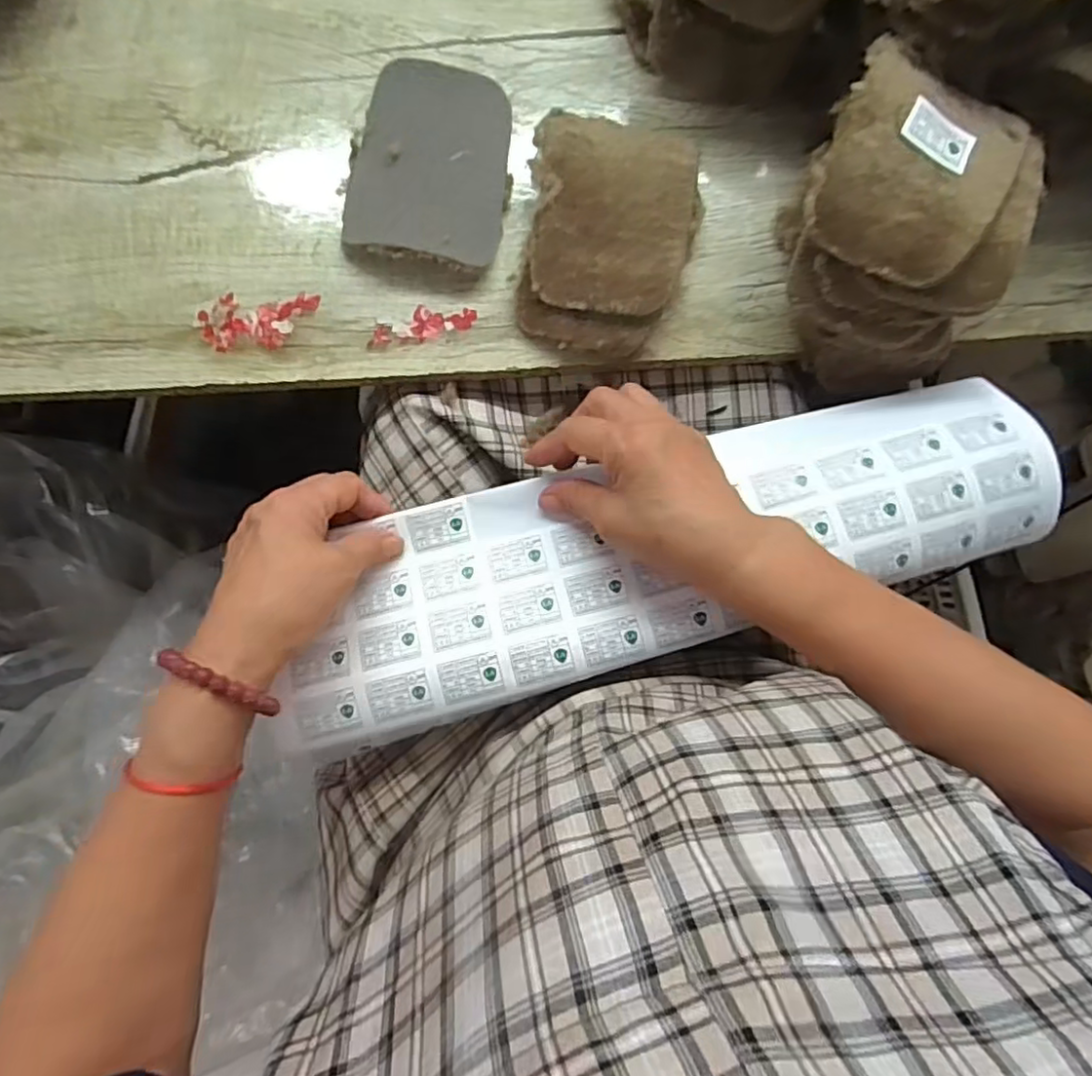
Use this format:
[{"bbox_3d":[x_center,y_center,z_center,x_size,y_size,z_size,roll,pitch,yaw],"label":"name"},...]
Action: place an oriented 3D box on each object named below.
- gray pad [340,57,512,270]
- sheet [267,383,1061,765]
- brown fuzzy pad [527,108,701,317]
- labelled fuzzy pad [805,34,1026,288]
[{"bbox_3d":[-0.071,-0.226,0.389,0.096,0.019,0.124,10,85,-2],"label":"gray pad"},{"bbox_3d":[0.068,0.003,0.367,0.440,0.030,0.117,-17,87,-3],"label":"sheet"},{"bbox_3d":[0.042,-0.195,0.384,0.095,0.018,0.125,3,86,-3],"label":"brown fuzzy pad"},{"bbox_3d":[0.198,-0.200,0.341,0.097,0.017,0.122,31,86,-1],"label":"labelled fuzzy pad"}]

